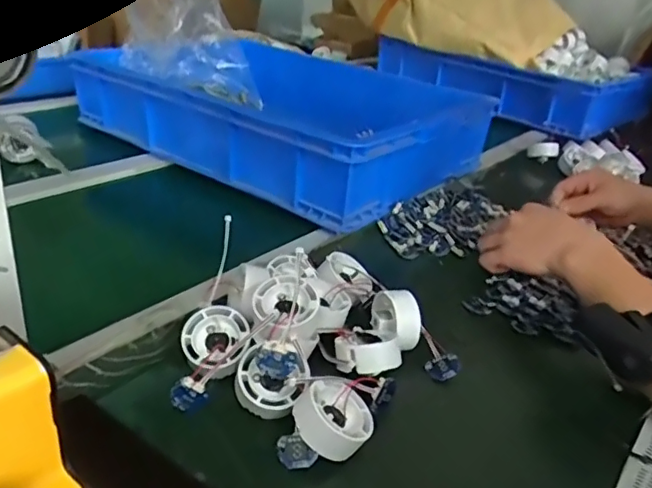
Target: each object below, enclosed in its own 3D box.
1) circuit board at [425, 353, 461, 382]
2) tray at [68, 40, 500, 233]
[{"bbox_3d":[0.103,0.109,0.495,0.029,0.006,0.021,-29,51,7],"label":"circuit board"},{"bbox_3d":[-0.076,-0.214,0.920,0.564,0.124,0.377,27,34,32],"label":"tray"}]

